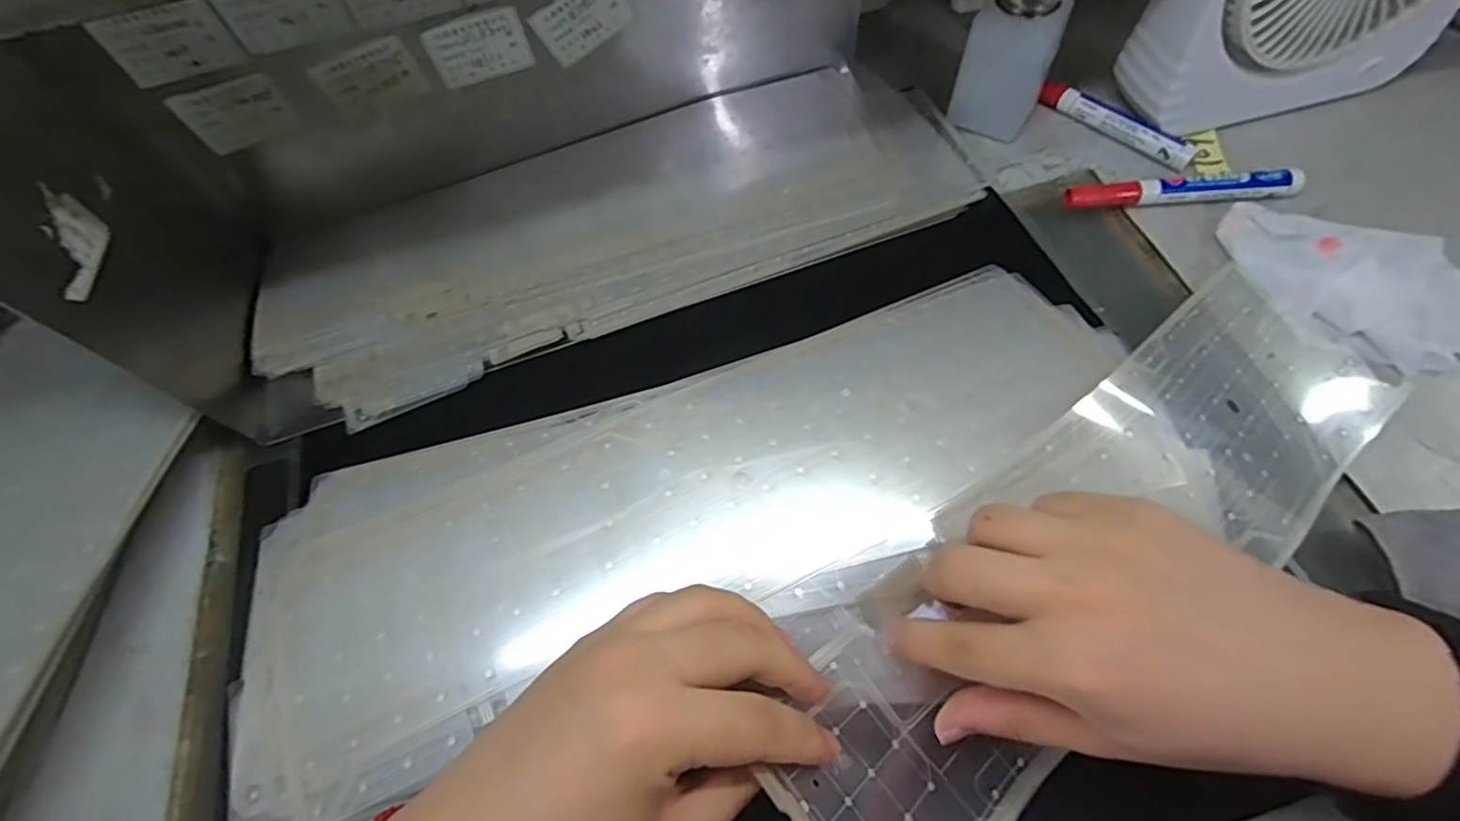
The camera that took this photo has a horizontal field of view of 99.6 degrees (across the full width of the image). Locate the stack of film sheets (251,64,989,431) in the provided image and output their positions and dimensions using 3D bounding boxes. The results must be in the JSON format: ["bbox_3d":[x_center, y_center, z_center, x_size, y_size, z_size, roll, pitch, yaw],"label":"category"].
[{"bbox_3d":[-0.080,-0.136,0.426,0.472,0.019,0.182,-21,62,-5],"label":"stack of film sheets"}]

